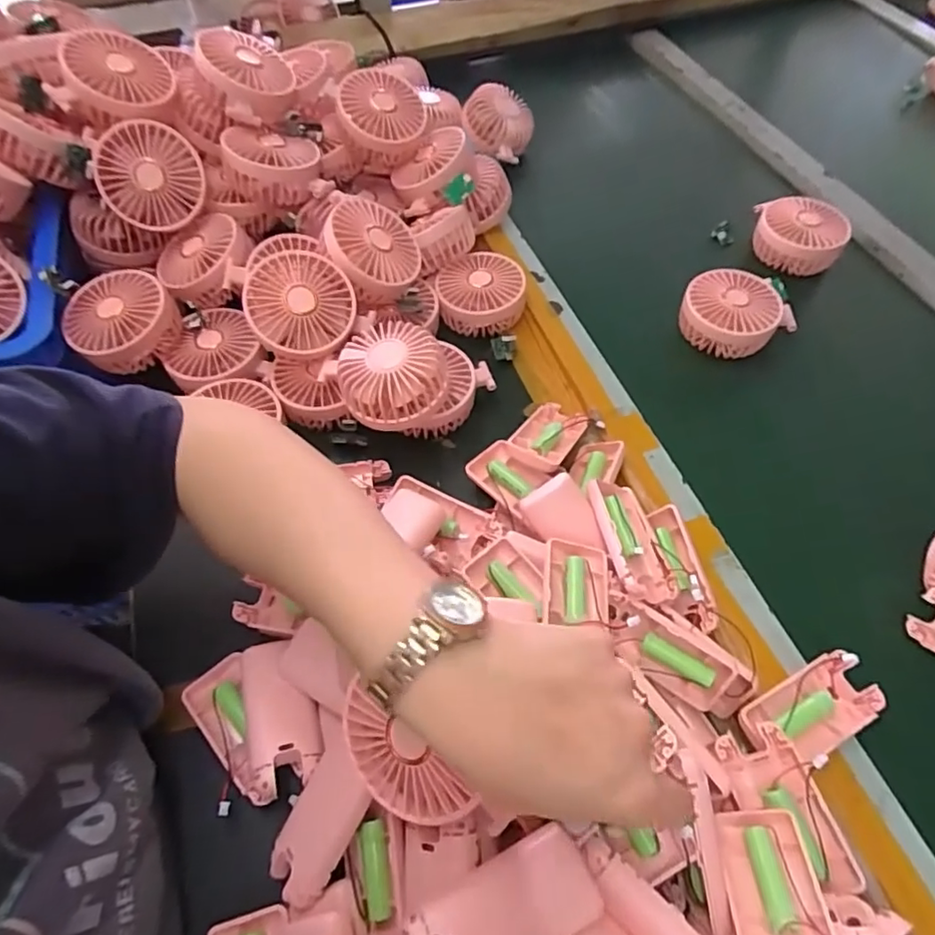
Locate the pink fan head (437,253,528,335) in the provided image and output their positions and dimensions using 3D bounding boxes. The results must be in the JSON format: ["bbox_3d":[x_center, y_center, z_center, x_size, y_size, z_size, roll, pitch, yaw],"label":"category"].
[{"bbox_3d":[0.013,-0.174,0.598,0.085,0.046,0.081,-4,58,-1],"label":"pink fan head"}]

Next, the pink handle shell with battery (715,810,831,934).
[{"bbox_3d":[0.161,0.232,0.310,0.043,0.028,0.093,7,31,6],"label":"pink handle shell with battery"}]

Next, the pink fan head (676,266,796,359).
[{"bbox_3d":[0.260,-0.147,0.583,0.088,0.052,0.085,-1,58,1],"label":"pink fan head"}]

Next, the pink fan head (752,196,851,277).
[{"bbox_3d":[0.360,-0.251,0.642,0.087,0.047,0.087,13,59,9],"label":"pink fan head"}]

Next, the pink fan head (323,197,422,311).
[{"bbox_3d":[-0.087,-0.196,0.536,0.086,0.034,0.088,9,73,-29],"label":"pink fan head"}]

